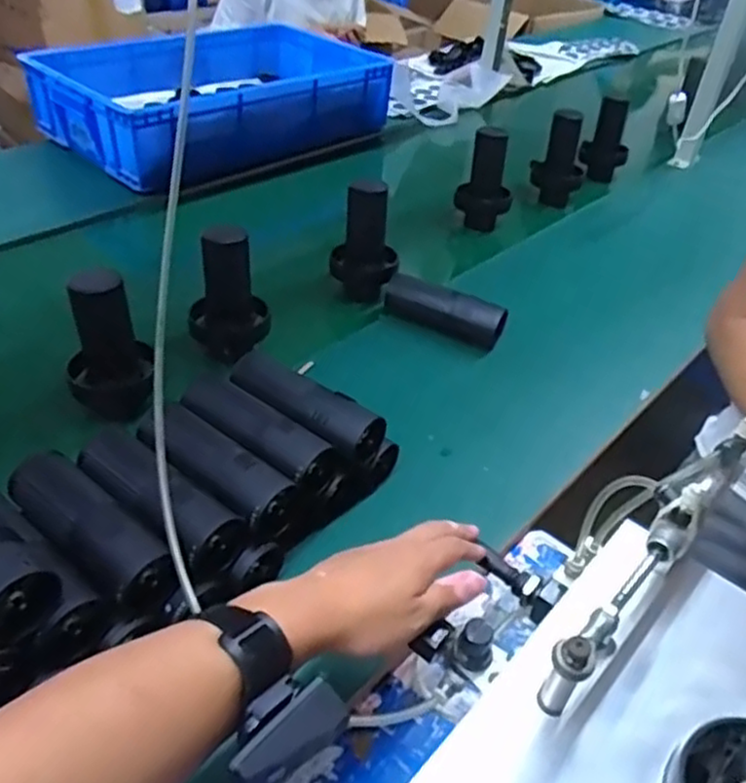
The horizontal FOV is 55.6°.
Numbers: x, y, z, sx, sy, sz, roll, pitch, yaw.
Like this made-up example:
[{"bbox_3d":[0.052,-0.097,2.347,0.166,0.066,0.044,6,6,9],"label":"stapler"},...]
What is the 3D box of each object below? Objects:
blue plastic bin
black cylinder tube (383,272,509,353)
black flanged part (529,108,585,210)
[{"bbox_3d":[-0.304,-0.597,1.461,0.393,0.164,0.667,33,46,29],"label":"blue plastic bin"},{"bbox_3d":[0.093,-0.105,0.955,0.165,0.064,0.046,18,41,14],"label":"black cylinder tube"},{"bbox_3d":[0.348,-0.434,1.318,0.098,0.167,0.086,14,40,9],"label":"black flanged part"}]

